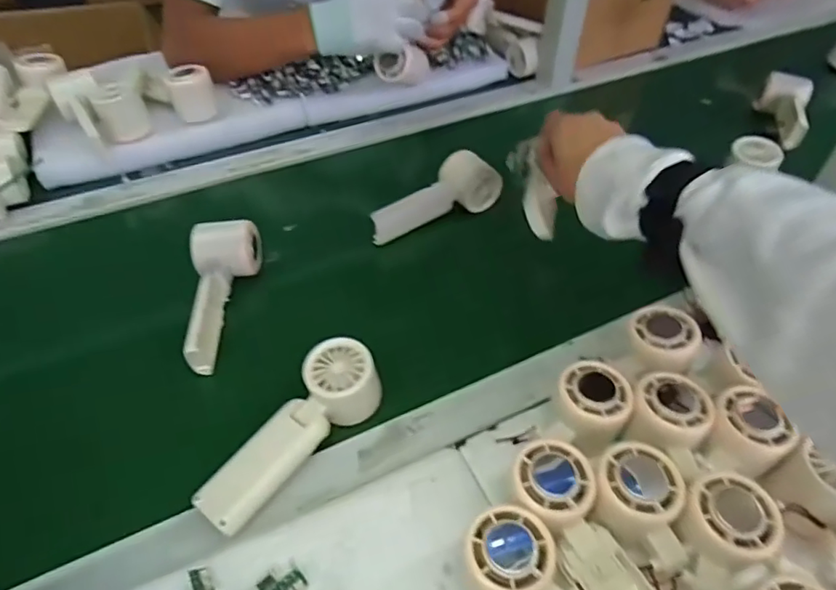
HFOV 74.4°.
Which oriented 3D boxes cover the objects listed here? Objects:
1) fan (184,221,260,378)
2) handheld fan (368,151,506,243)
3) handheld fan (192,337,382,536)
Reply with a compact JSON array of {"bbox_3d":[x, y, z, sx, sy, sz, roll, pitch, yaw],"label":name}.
[{"bbox_3d":[-0.190,-0.003,0.524,0.057,0.046,0.154,-2,47,-4],"label":"fan"},{"bbox_3d":[0.018,-0.116,0.631,0.160,0.046,0.061,-19,50,-19],"label":"handheld fan"},{"bbox_3d":[-0.099,0.100,0.422,0.055,0.043,0.159,35,55,27],"label":"handheld fan"}]

